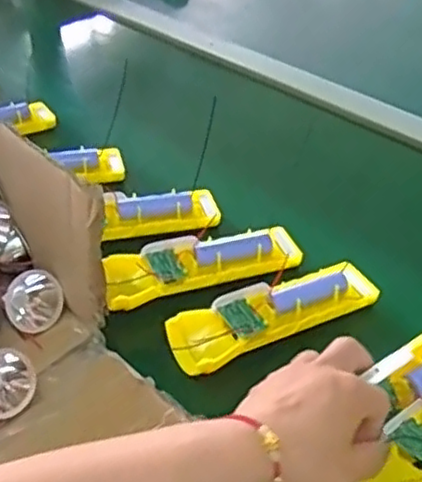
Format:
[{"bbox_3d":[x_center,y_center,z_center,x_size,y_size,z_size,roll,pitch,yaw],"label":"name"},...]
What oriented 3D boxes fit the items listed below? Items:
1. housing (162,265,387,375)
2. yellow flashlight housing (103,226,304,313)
[{"bbox_3d":[0.045,0.051,0.509,0.162,0.022,0.050,-20,44,-21],"label":"housing"},{"bbox_3d":[-0.007,0.015,0.549,0.158,0.021,0.044,-13,42,-14],"label":"yellow flashlight housing"}]

